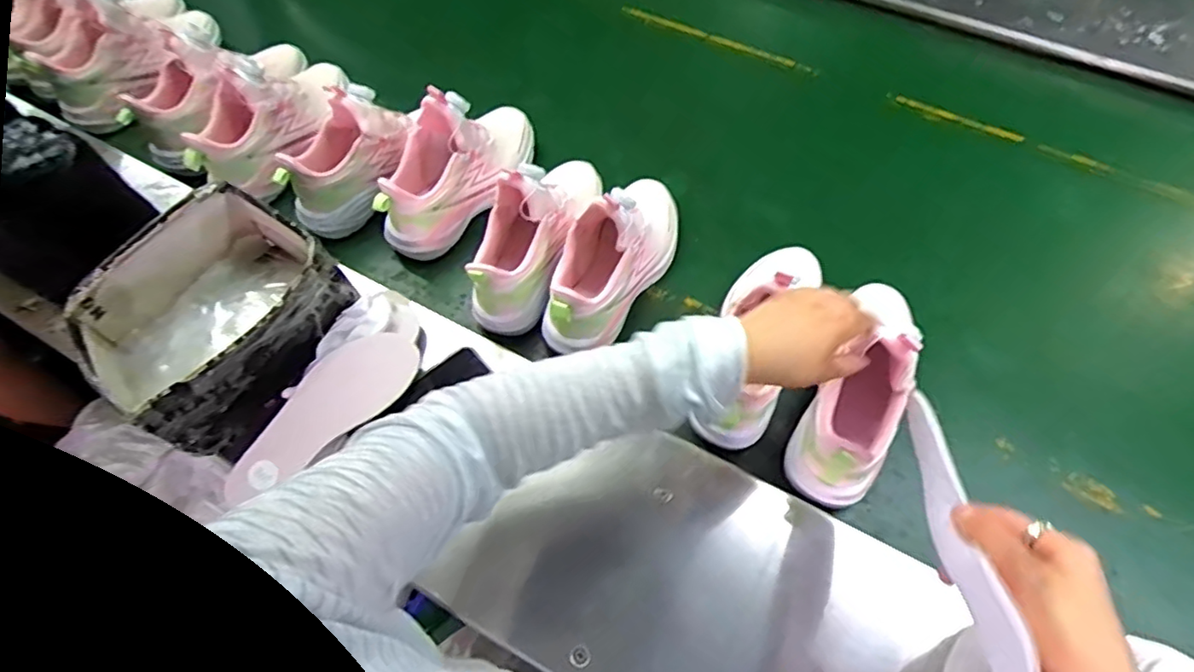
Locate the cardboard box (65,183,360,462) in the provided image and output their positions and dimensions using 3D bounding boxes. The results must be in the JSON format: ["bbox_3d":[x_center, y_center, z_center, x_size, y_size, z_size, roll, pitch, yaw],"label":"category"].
[{"bbox_3d":[-0.365,-0.025,0.597,0.169,0.117,0.199,35,67,22],"label":"cardboard box"}]

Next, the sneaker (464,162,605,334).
[{"bbox_3d":[-0.067,-0.132,0.686,0.103,0.130,0.232,10,60,10],"label":"sneaker"}]

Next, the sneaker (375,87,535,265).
[{"bbox_3d":[-0.168,-0.220,0.740,0.085,0.135,0.253,26,64,18],"label":"sneaker"}]

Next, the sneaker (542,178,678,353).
[{"bbox_3d":[0.023,-0.100,0.668,0.083,0.125,0.240,28,65,19],"label":"sneaker"}]

